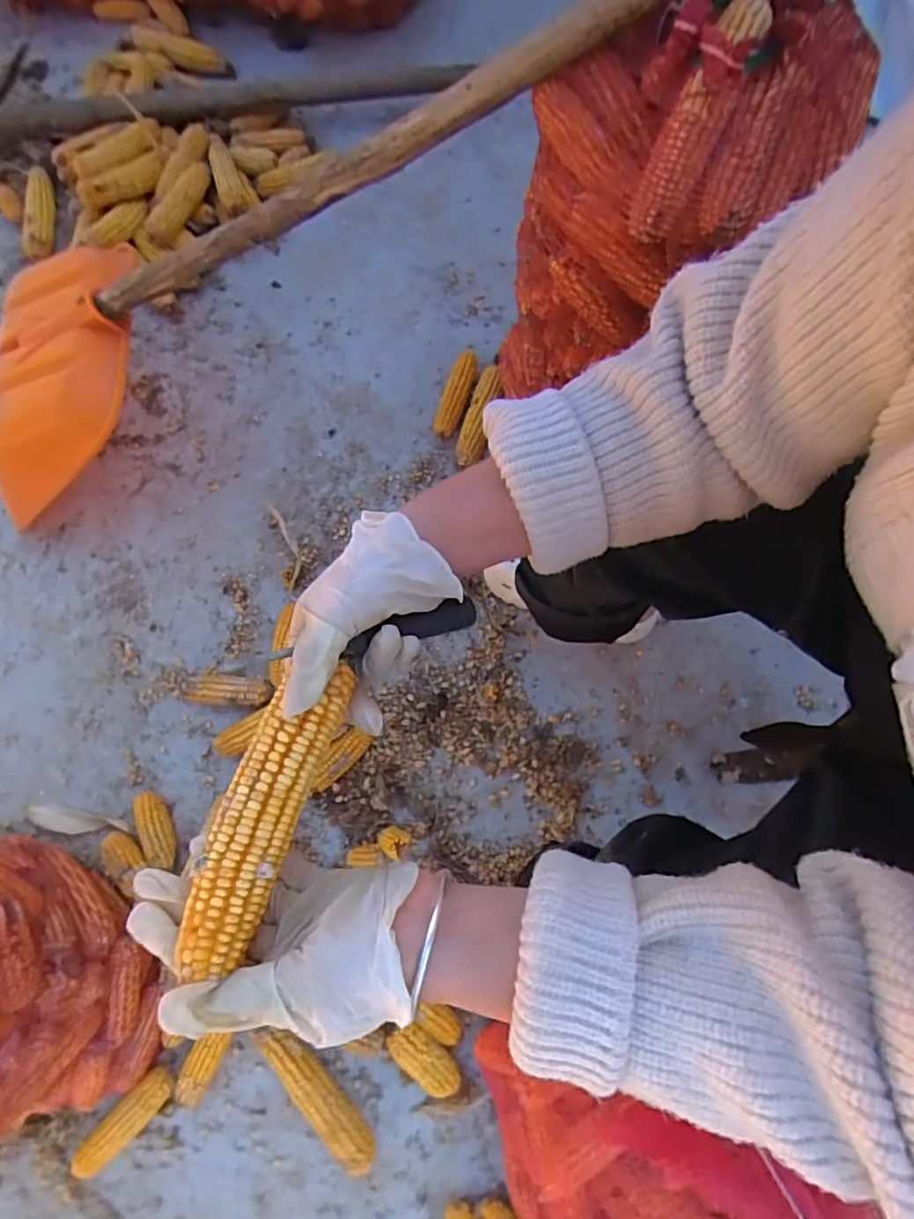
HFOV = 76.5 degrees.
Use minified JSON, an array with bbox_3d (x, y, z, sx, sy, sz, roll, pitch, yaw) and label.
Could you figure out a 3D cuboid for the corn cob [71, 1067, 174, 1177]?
[{"bbox_3d":[-0.406,0.628,0.714,0.041,0.048,0.127,43,80,12],"label":"corn cob"}]

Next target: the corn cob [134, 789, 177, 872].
[{"bbox_3d":[-0.422,0.307,0.809,0.036,0.033,0.105,-16,94,-2],"label":"corn cob"}]

